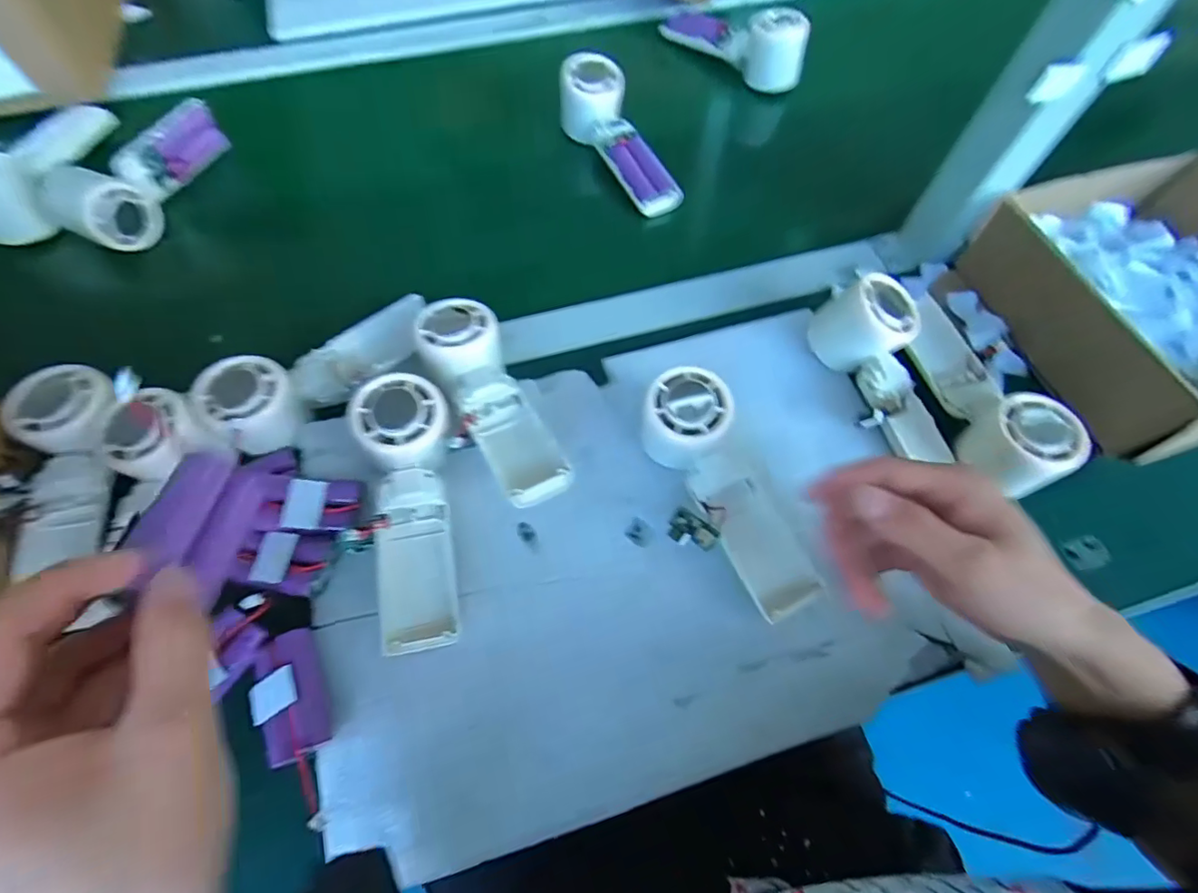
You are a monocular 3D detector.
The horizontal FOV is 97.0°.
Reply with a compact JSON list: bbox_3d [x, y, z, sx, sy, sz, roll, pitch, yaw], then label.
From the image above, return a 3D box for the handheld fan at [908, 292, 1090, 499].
[{"bbox_3d":[0.272,-0.042,0.389,0.060,0.052,0.169,-4,50,-4],"label":"handheld fan"}]

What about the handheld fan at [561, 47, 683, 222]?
[{"bbox_3d":[0.022,-0.294,0.498,0.055,0.054,0.161,-30,69,-14],"label":"handheld fan"}]

